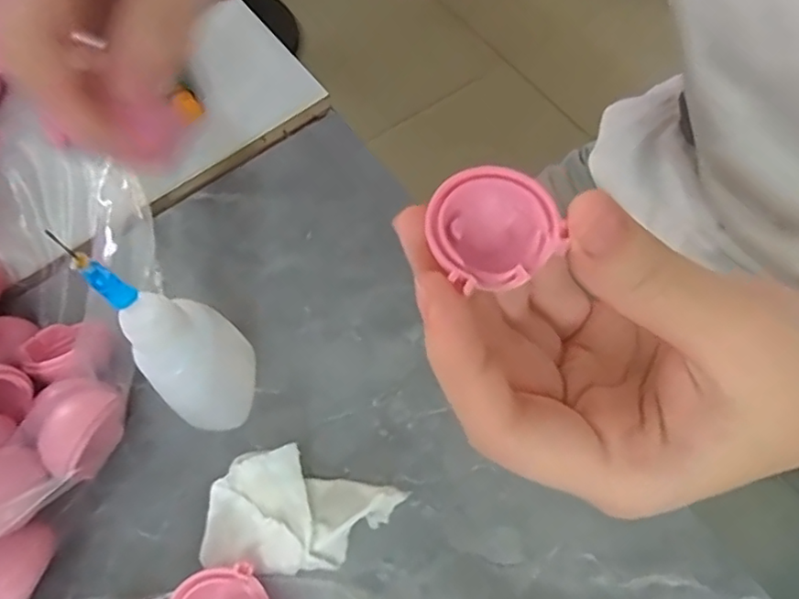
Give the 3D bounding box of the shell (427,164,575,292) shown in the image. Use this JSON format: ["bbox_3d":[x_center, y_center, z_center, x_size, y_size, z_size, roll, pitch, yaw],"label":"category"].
[{"bbox_3d":[0.020,-0.016,0.138,0.028,0.013,0.027,0,61,0],"label":"shell"}]

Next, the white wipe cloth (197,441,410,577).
[{"bbox_3d":[-0.031,0.067,0.186,0.058,0.016,0.036,2,63,9],"label":"white wipe cloth"}]

